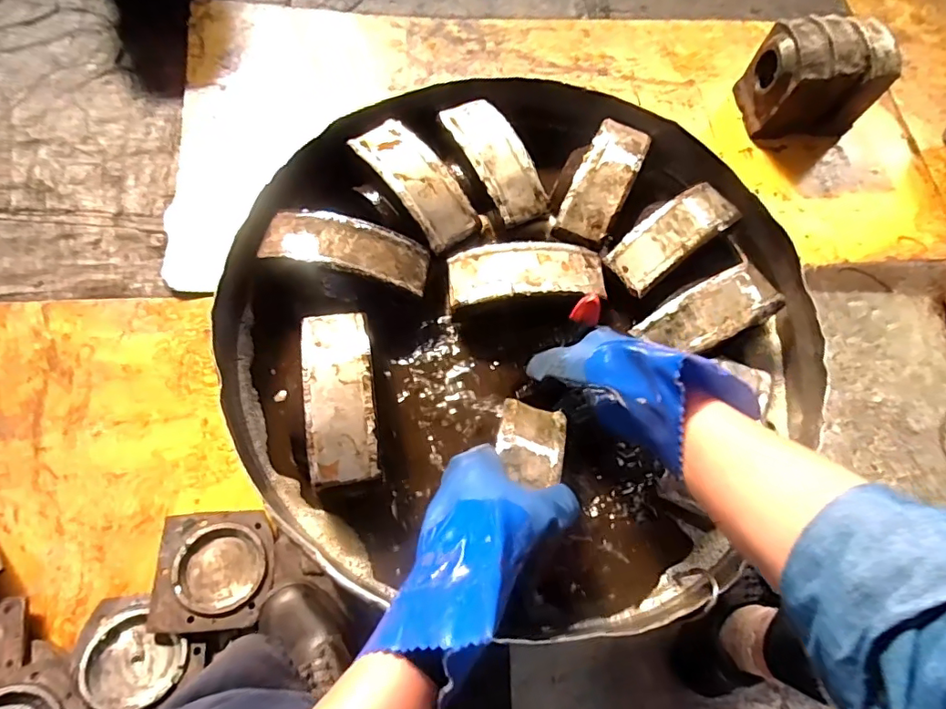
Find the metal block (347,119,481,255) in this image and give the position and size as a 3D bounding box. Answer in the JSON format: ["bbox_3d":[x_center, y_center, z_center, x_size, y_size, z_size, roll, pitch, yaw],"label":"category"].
[{"bbox_3d":[-0.060,-0.182,0.568,0.064,0.034,0.157,-35,78,-16],"label":"metal block"}]

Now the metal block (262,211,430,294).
[{"bbox_3d":[-0.125,-0.104,0.534,0.162,0.036,0.060,13,70,-1],"label":"metal block"}]

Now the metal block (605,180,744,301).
[{"bbox_3d":[0.212,-0.127,0.567,0.146,0.031,0.059,-35,78,-16],"label":"metal block"}]

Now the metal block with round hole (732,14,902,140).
[{"bbox_3d":[0.664,-0.537,1.045,0.200,0.162,0.162,-4,66,-3],"label":"metal block with round hole"}]

